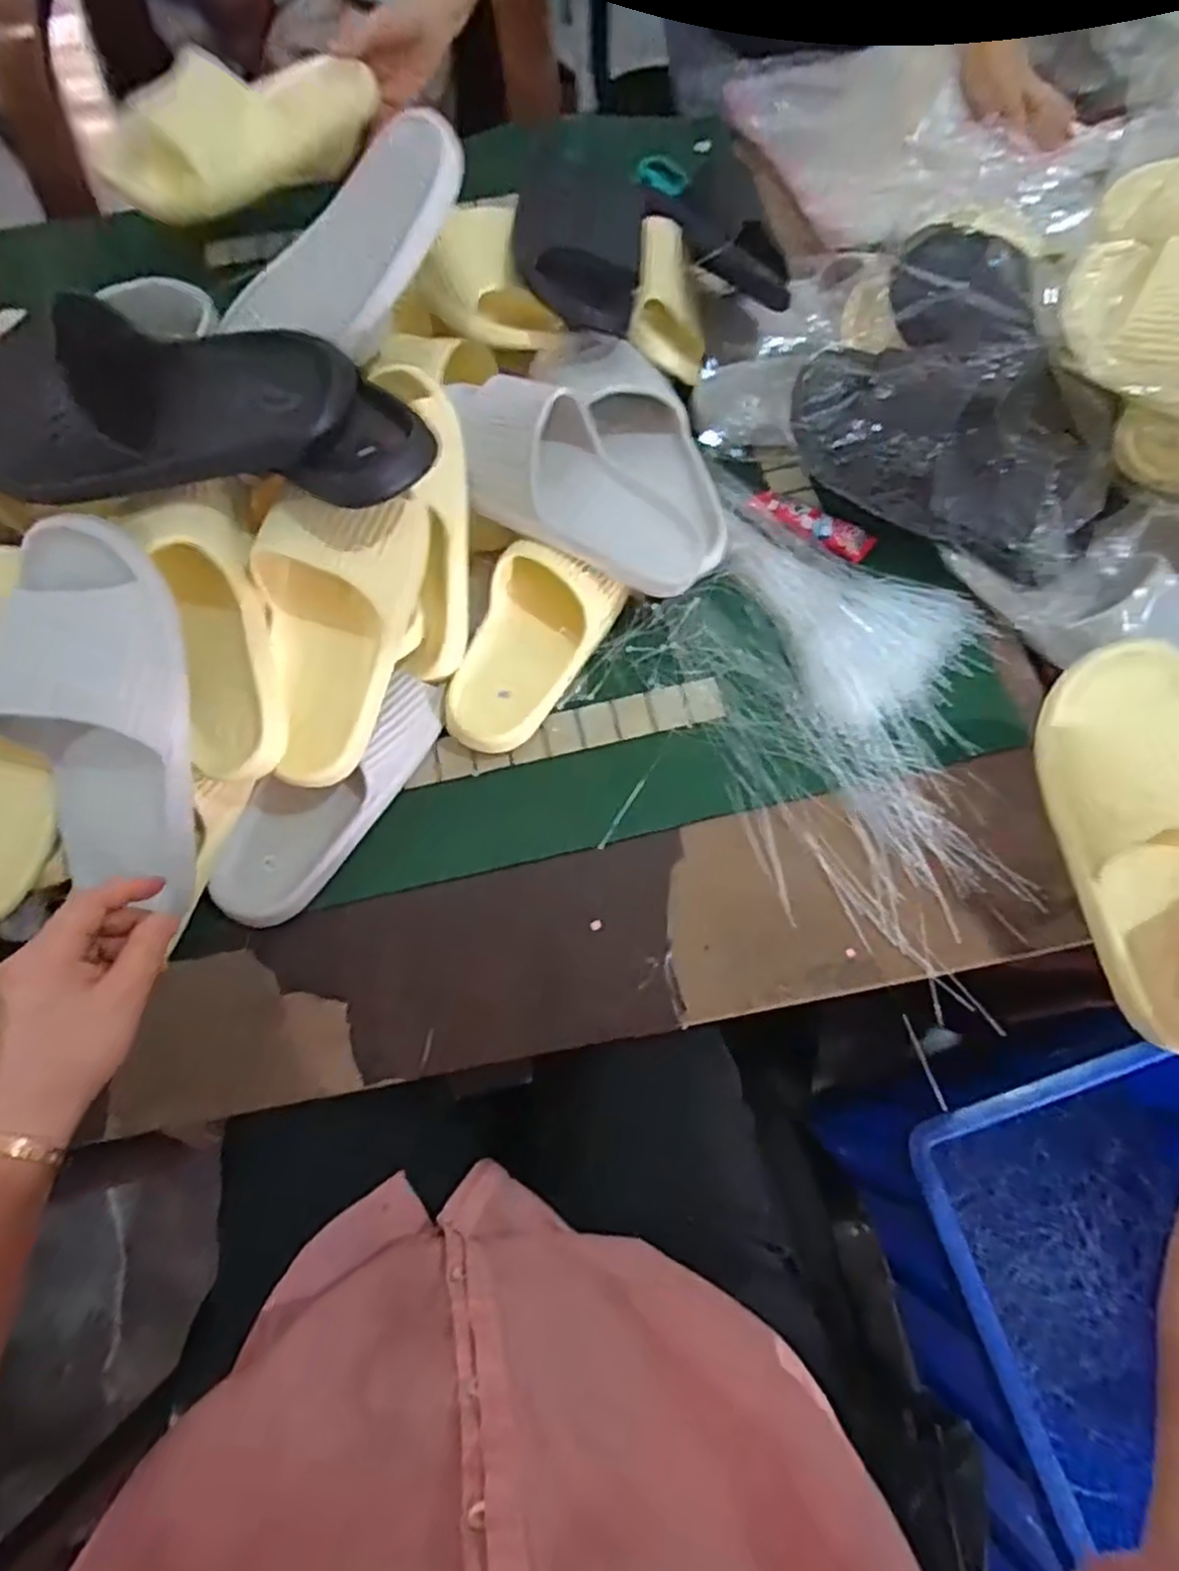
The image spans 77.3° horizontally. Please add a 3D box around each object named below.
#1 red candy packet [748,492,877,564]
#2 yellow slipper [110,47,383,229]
[{"bbox_3d":[0.198,-0.234,0.654,0.111,0.006,0.031,33,73,11],"label":"red candy packet"},{"bbox_3d":[-0.345,-0.637,0.727,0.129,0.089,0.258,32,73,11],"label":"yellow slipper"}]

